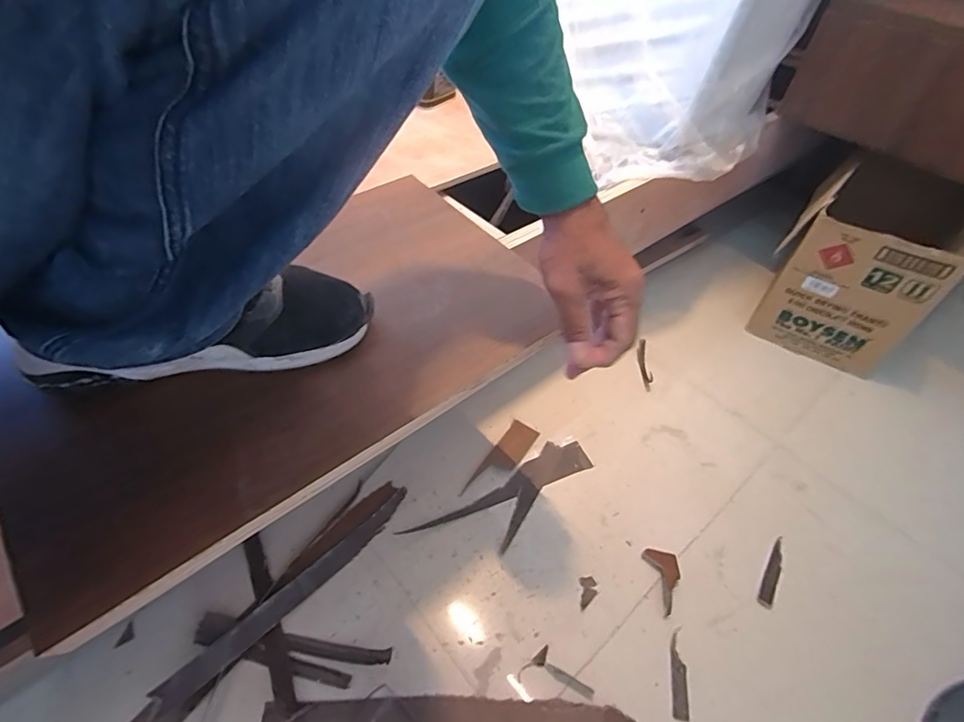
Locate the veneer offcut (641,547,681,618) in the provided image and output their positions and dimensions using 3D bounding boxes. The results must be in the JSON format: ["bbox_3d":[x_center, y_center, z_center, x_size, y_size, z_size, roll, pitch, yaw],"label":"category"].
[{"bbox_3d":[0.247,0.294,0.664,0.043,0.005,0.084,-2,48,-5],"label":"veneer offcut"}]

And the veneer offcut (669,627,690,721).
[{"bbox_3d":[0.235,0.374,0.594,0.019,0.004,0.096,10,48,6],"label":"veneer offcut"}]

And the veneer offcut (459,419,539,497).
[{"bbox_3d":[0.030,0.155,0.780,0.050,0.004,0.158,27,52,21],"label":"veneer offcut"}]

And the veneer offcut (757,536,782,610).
[{"bbox_3d":[0.402,0.292,0.685,0.019,0.004,0.108,31,55,17],"label":"veneer offcut"}]

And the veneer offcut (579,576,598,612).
[{"bbox_3d":[0.140,0.305,0.650,0.021,0.004,0.043,4,47,1],"label":"veneer offcut"}]

